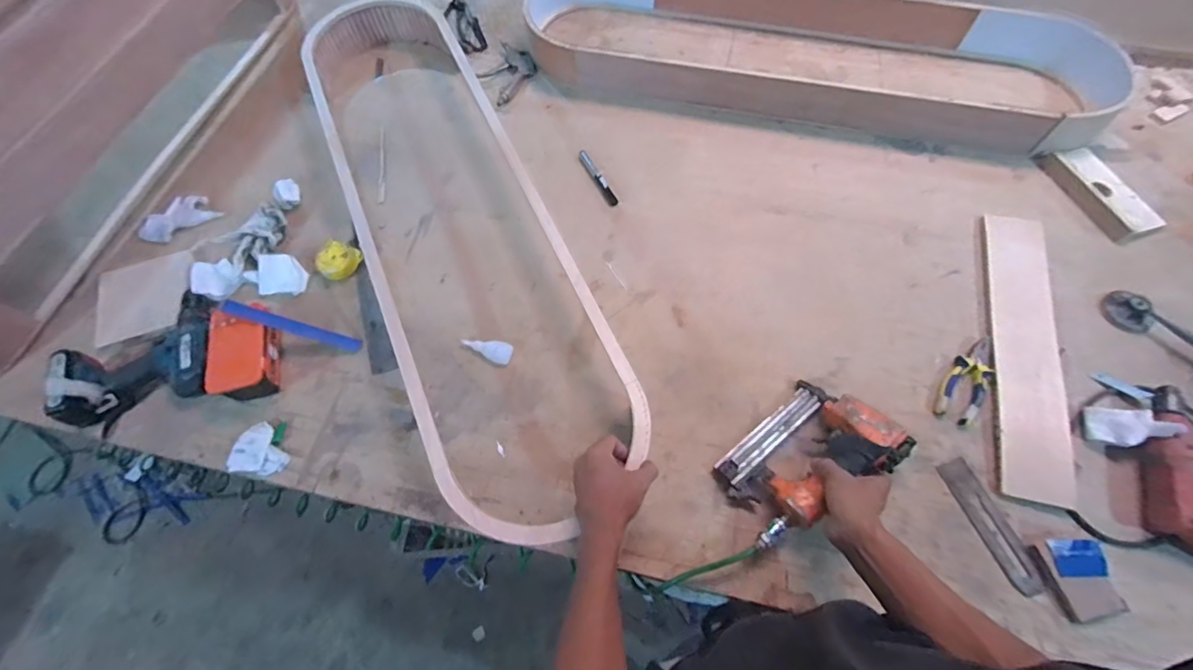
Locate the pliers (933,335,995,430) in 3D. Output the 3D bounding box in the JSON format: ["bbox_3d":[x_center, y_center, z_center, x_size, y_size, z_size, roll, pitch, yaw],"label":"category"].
[{"bbox_3d":[0.578,0.069,0.805,0.058,0.020,0.156,31,67,16],"label":"pliers"}]

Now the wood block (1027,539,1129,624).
[{"bbox_3d":[0.622,0.312,0.666,0.082,0.023,0.091,-8,63,-3],"label":"wood block"}]

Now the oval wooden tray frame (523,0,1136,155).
[{"bbox_3d":[0.456,-0.600,1.095,1.177,0.151,0.338,14,64,8],"label":"oval wooden tray frame"}]

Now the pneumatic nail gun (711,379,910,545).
[{"bbox_3d":[0.289,0.163,0.718,0.232,0.072,0.145,-30,69,-13],"label":"pneumatic nail gun"}]

